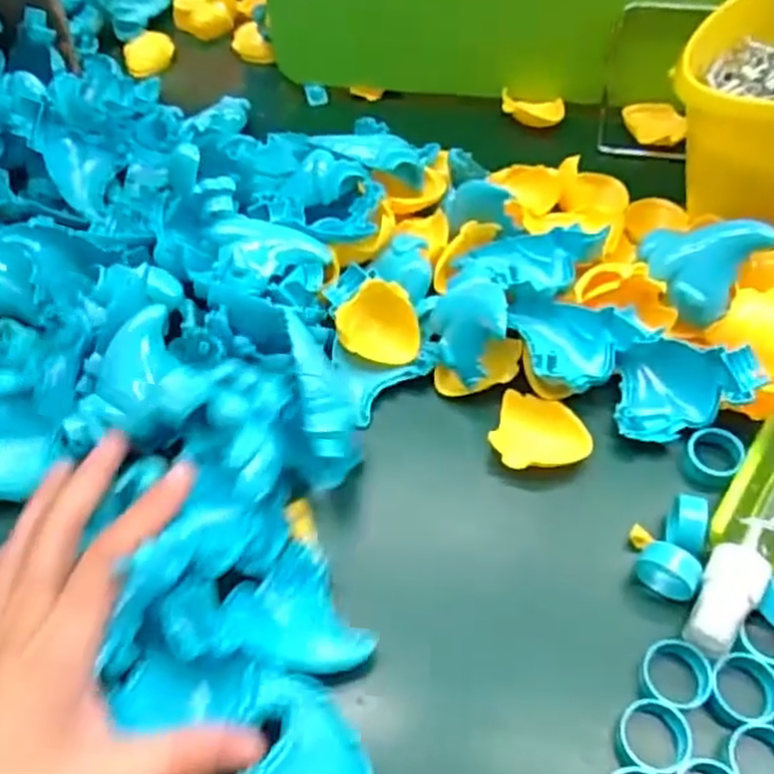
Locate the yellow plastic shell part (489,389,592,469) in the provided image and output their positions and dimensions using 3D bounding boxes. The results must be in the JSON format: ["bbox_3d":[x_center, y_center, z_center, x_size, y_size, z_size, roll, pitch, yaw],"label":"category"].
[{"bbox_3d":[0.072,0.019,0.354,0.044,0.008,0.040,-2,54,3],"label":"yellow plastic shell part"}]

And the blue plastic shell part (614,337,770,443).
[{"bbox_3d":[0.140,0.001,0.354,0.057,0.034,0.042,2,54,6],"label":"blue plastic shell part"}]

